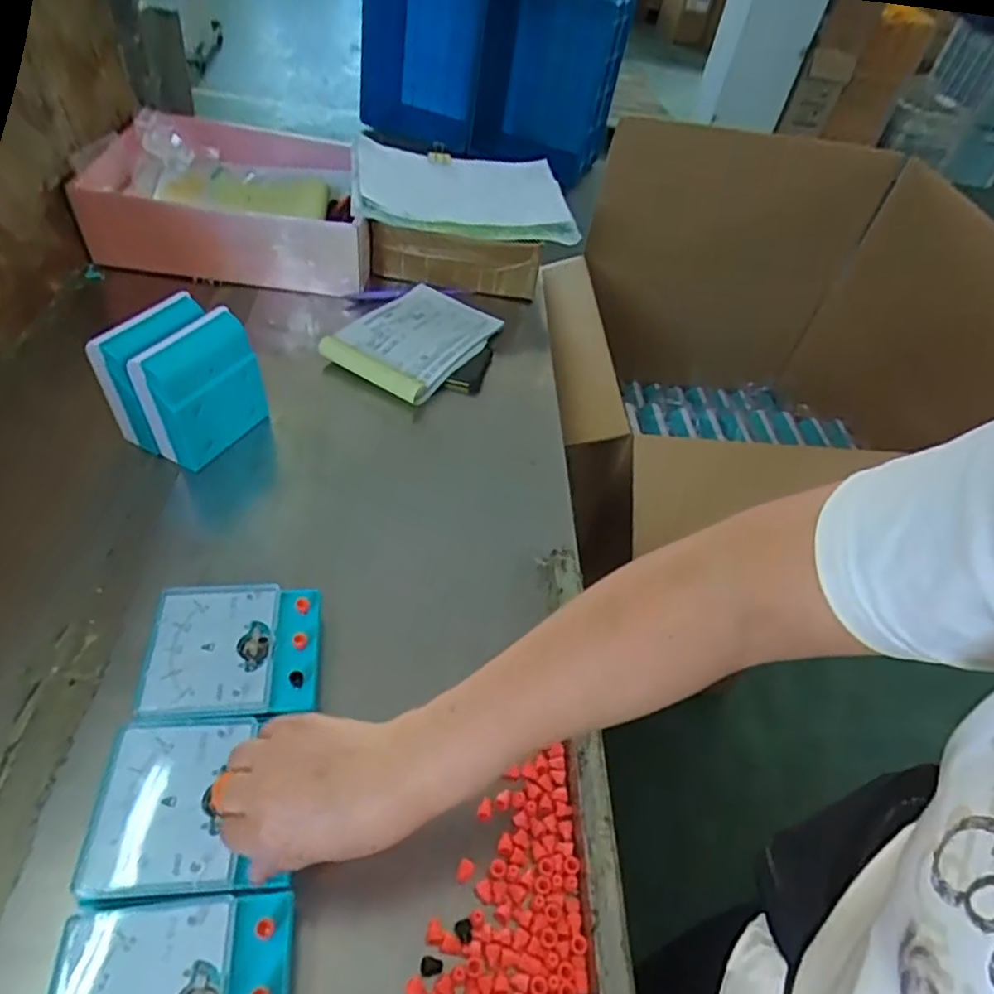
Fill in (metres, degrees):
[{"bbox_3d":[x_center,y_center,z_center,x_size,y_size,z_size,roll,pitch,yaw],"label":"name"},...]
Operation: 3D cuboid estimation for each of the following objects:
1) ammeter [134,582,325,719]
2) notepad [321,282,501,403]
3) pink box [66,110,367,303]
[{"bbox_3d":[-0.190,0.117,0.488,0.119,0.041,0.108,0,48,-12],"label":"ammeter"},{"bbox_3d":[-0.095,-0.192,0.789,0.141,0.019,0.193,27,48,14],"label":"notepad"},{"bbox_3d":[-0.327,-0.391,0.860,0.332,0.107,0.221,10,47,-3],"label":"pink box"}]

